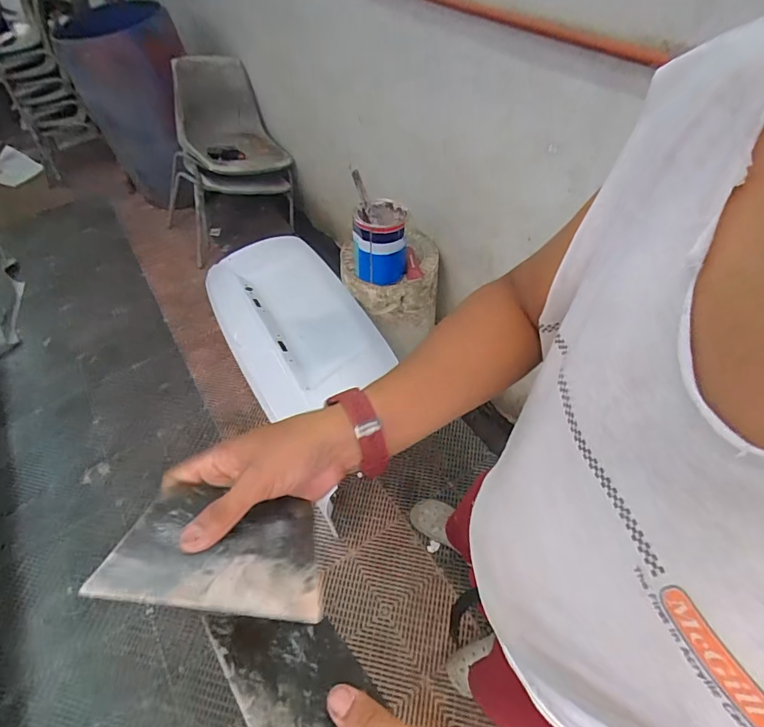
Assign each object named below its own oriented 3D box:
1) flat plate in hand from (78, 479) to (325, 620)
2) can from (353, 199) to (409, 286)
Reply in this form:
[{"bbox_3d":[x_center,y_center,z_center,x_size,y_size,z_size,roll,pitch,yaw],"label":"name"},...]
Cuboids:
[{"bbox_3d":[-0.110,0.129,0.315,0.136,0.006,0.092,11,29,-5],"label":"flat plate in hand"},{"bbox_3d":[-0.008,-0.377,1.382,0.169,0.205,0.162,-9,53,-3],"label":"can"}]

